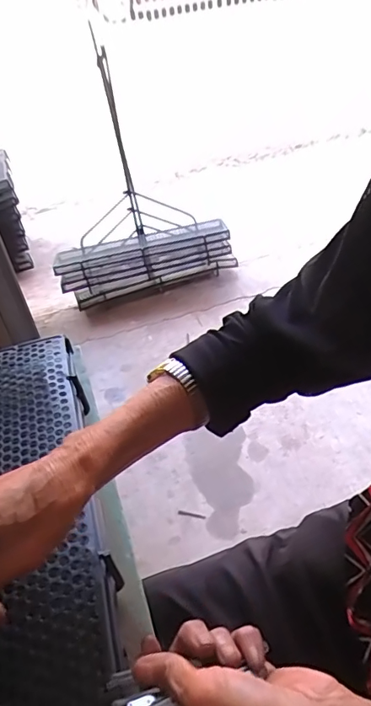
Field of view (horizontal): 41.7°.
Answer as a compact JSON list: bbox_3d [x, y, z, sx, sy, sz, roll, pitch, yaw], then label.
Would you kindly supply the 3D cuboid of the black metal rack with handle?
[{"bbox_3d":[-0.181,-0.575,1.681,0.619,0.730,0.214,-14,40,-6],"label":"black metal rack with handle"}]

